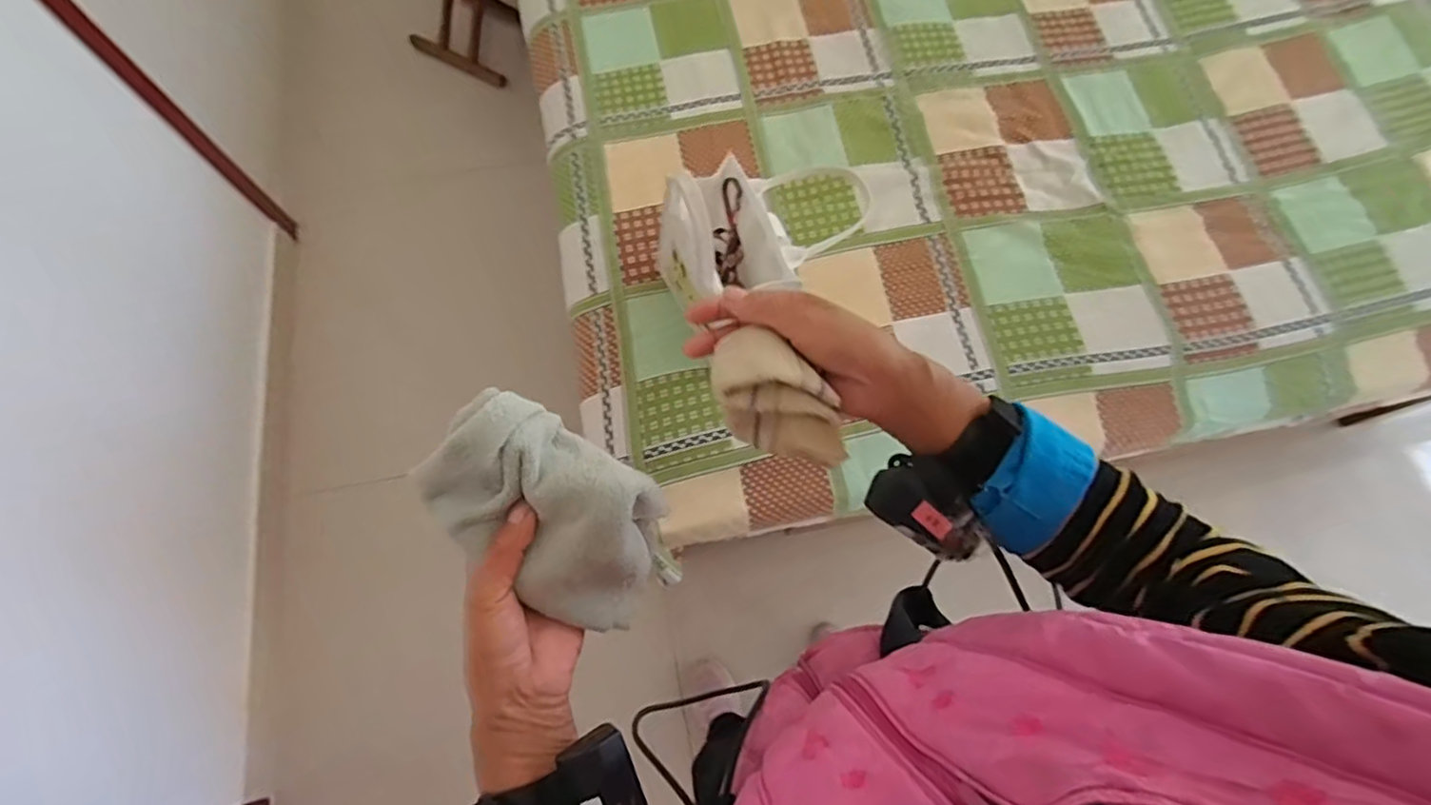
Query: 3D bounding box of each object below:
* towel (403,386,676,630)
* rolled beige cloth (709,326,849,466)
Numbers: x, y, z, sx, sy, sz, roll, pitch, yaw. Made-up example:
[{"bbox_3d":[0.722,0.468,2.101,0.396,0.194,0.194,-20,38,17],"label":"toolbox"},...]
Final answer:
[{"bbox_3d":[-0.096,0.058,0.376,0.146,0.068,0.093,31,73,9],"label":"towel"},{"bbox_3d":[0.036,0.001,0.402,0.051,0.045,0.100,-42,77,-14],"label":"rolled beige cloth"}]

